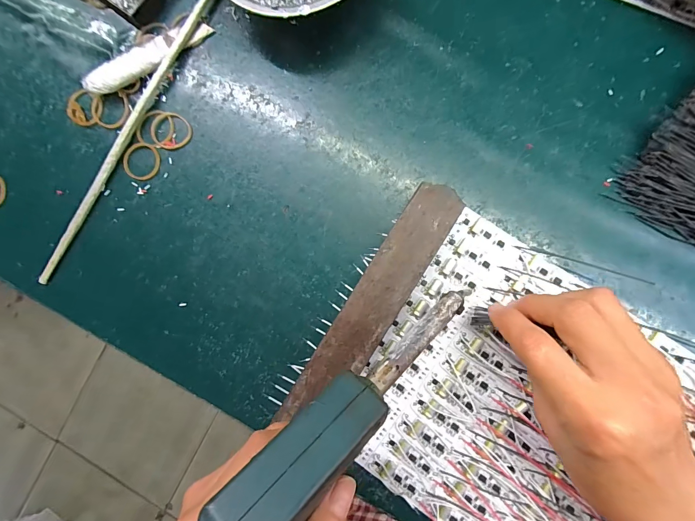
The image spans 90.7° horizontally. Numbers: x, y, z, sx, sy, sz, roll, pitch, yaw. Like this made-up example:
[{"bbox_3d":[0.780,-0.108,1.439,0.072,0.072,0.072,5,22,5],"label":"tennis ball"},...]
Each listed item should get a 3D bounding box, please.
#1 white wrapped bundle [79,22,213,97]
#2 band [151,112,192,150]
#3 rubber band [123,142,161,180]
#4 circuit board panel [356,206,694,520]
[{"bbox_3d":[-0.152,-0.156,0.263,0.102,0.014,0.019,-35,86,-8],"label":"white wrapped bundle"},{"bbox_3d":[-0.137,-0.100,0.265,0.031,0.004,0.028,26,93,6],"label":"band"},{"bbox_3d":[-0.160,-0.077,0.266,0.027,0.004,0.029,0,90,6],"label":"rubber band"},{"bbox_3d":[0.124,0.104,0.235,0.223,0.020,0.195,34,93,5],"label":"circuit board panel"}]

